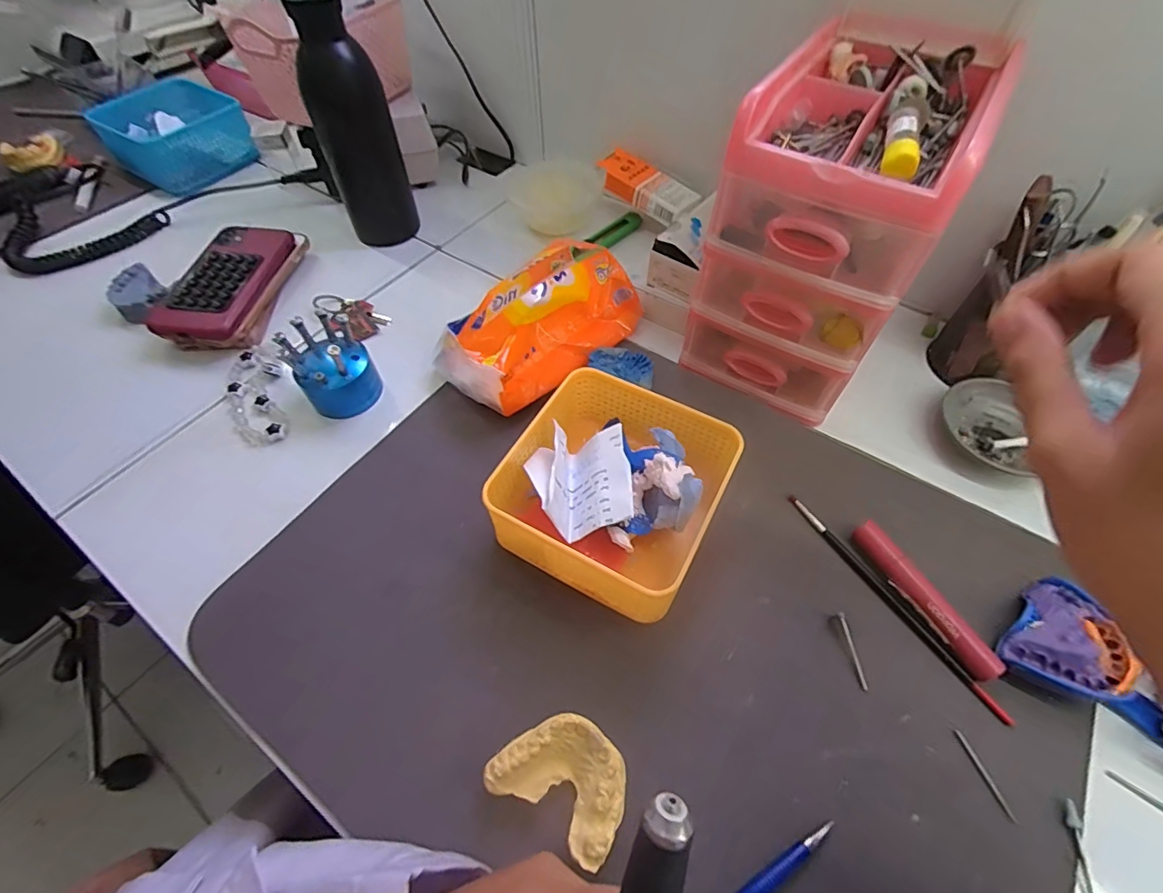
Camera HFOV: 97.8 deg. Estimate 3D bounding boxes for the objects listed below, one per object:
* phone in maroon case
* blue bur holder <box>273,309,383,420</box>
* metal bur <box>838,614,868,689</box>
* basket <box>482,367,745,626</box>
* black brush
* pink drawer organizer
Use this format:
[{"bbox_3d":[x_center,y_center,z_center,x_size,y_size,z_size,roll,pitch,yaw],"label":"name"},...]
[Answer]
[{"bbox_3d":[-0.337,-0.160,0.485,0.077,0.015,0.147,13,61,-1],"label":"phone in maroon case"},{"bbox_3d":[-0.204,-0.066,0.415,0.057,0.073,0.051,-36,62,-20],"label":"blue bur holder"},{"bbox_3d":[0.168,0.126,0.313,0.004,0.004,0.044,-6,56,-2],"label":"metal bur"},{"bbox_3d":[0.024,0.026,0.344,0.131,0.066,0.137,20,59,15],"label":"basket"},{"bbox_3d":[0.200,0.098,0.331,0.007,0.005,0.171,-28,60,-16],"label":"black brush"},{"bbox_3d":[0.186,-0.164,0.388,0.129,0.203,0.178,28,62,19],"label":"pink drawer organizer"}]

